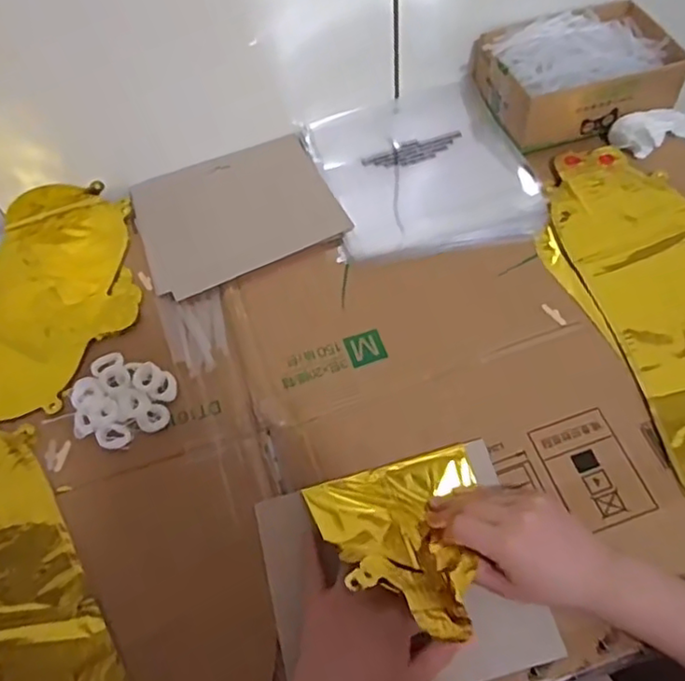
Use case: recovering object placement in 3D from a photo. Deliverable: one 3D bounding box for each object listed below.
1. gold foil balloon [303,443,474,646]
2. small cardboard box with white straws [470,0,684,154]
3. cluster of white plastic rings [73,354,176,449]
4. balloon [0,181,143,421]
[{"bbox_3d":[0.053,0.144,0.455,0.127,0.055,0.136,-17,60,-6],"label":"gold foil balloon"},{"bbox_3d":[0.250,-0.290,0.666,0.184,0.068,0.135,-16,60,-5],"label":"small cardboard box with white straws"},{"bbox_3d":[-0.198,0.053,0.551,0.091,0.011,0.080,15,62,13],"label":"cluster of white plastic rings"},{"bbox_3d":[-0.402,-0.028,0.619,0.393,0.029,0.259,-7,60,0],"label":"balloon"}]

